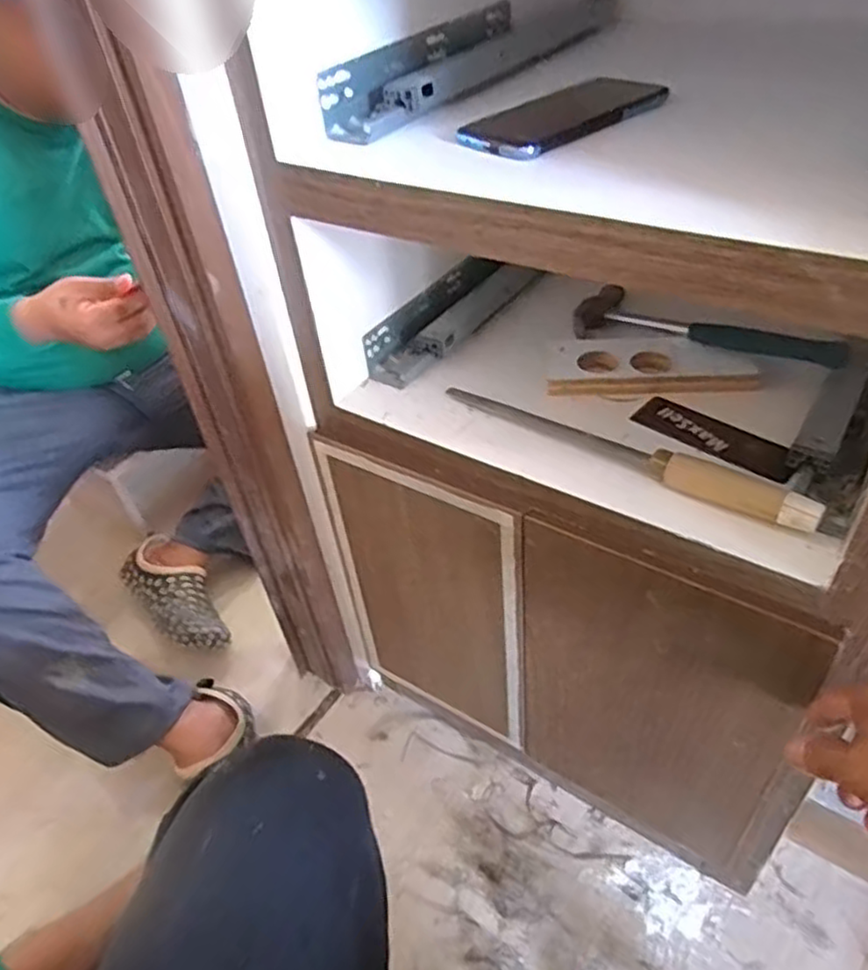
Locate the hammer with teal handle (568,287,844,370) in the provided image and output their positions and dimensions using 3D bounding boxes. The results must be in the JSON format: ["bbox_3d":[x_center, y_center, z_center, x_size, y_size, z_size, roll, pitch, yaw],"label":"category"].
[{"bbox_3d":[0.240,-0.142,0.634,0.245,0.032,0.075,26,52,32],"label":"hammer with teal handle"}]

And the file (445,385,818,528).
[{"bbox_3d":[0.139,-0.032,0.551,0.309,0.021,0.026,28,53,33],"label":"file"}]

